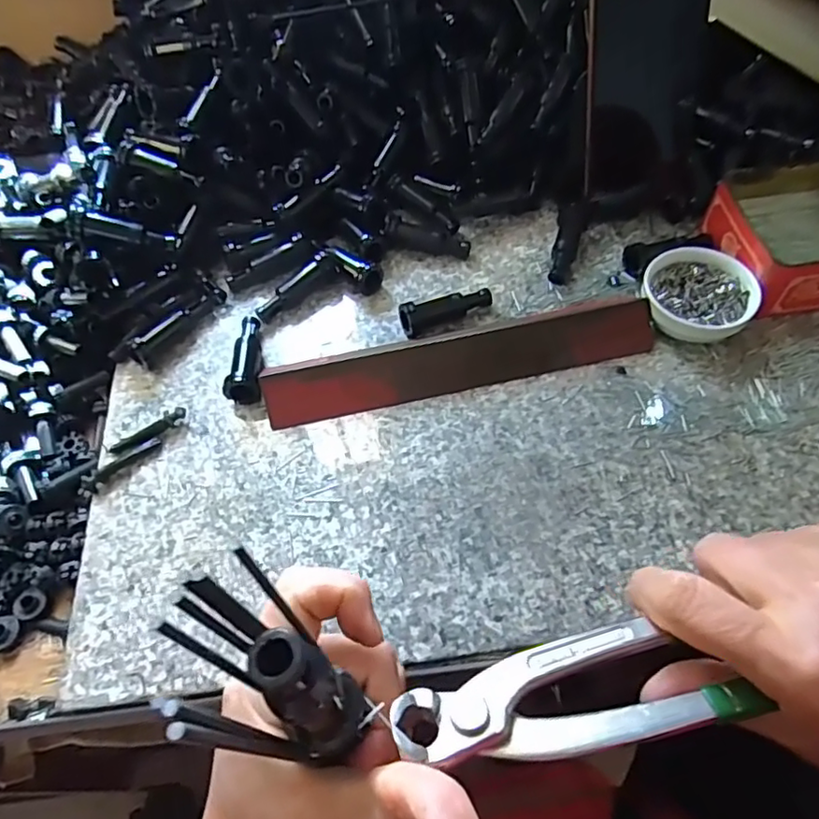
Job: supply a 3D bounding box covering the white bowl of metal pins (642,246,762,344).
[{"bbox_3d":[0.196,-0.080,0.404,0.070,0.026,0.067,-2,58,3],"label":"white bowl of metal pins"}]

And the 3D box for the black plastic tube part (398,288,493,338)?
[{"bbox_3d":[0.025,-0.073,0.414,0.066,0.024,0.019,-28,60,-13],"label":"black plastic tube part"}]

